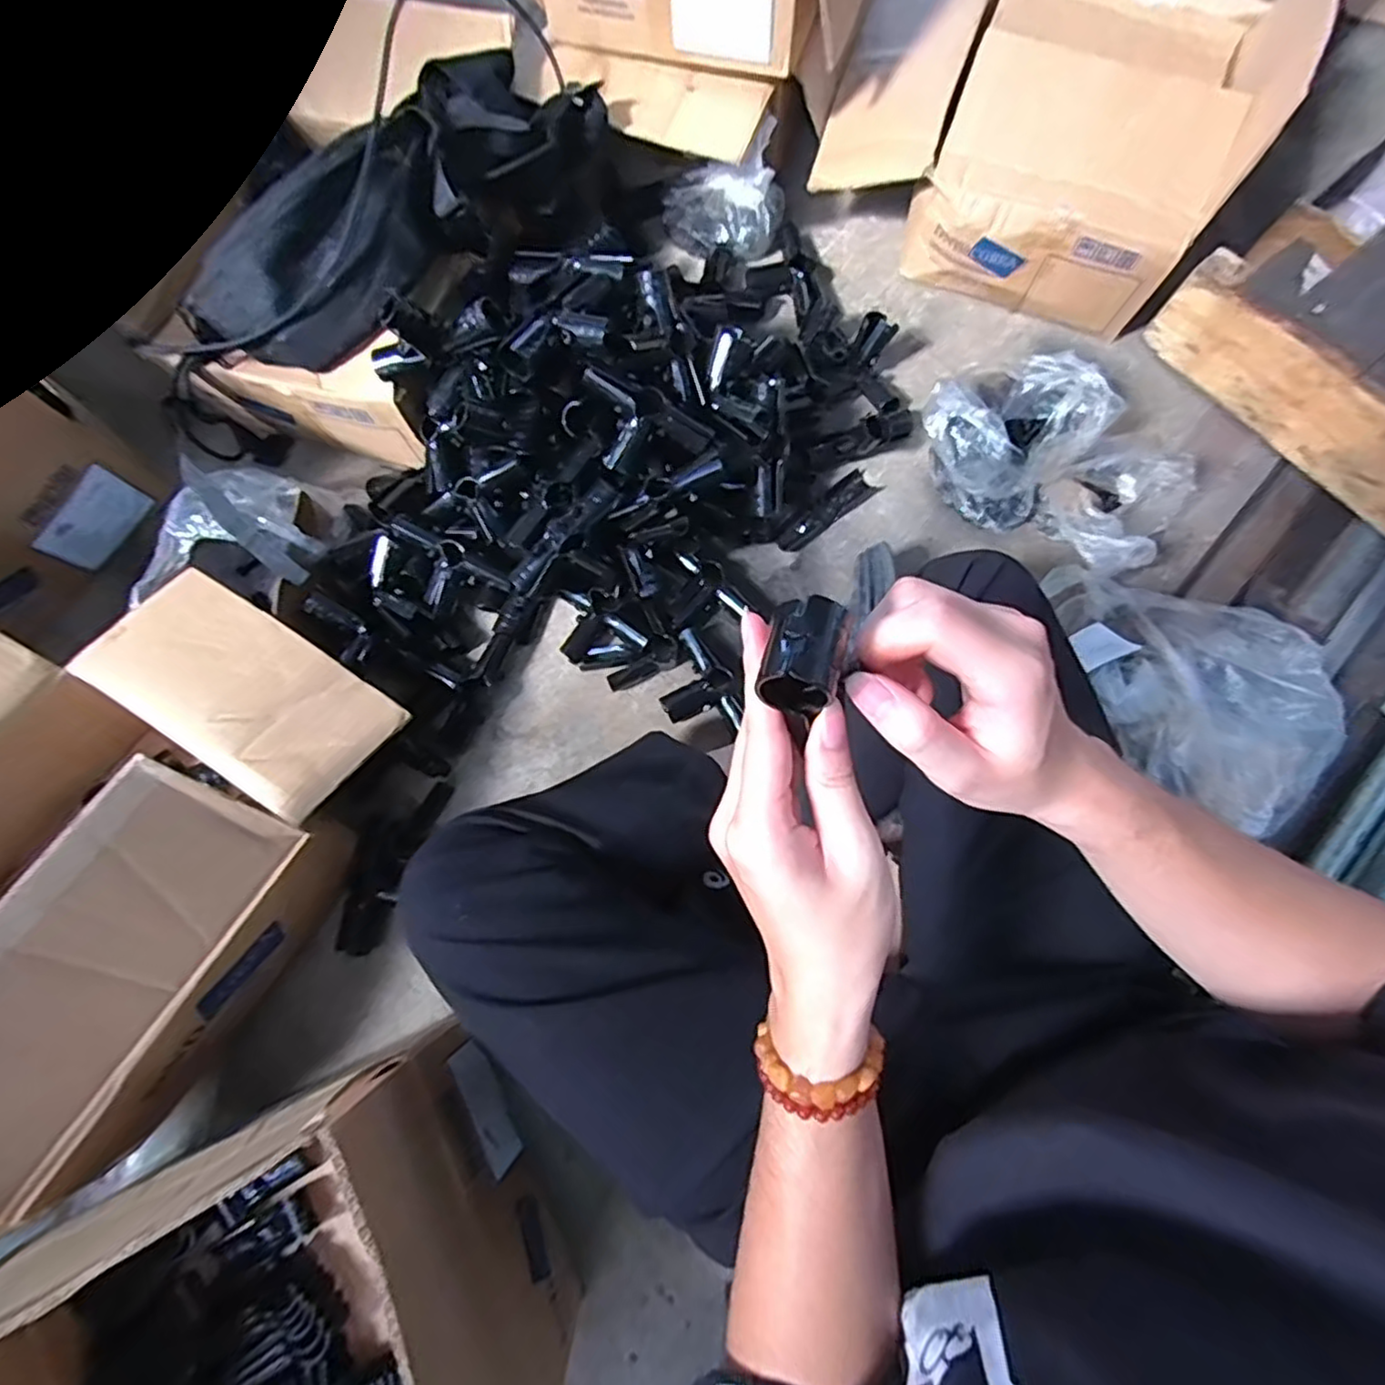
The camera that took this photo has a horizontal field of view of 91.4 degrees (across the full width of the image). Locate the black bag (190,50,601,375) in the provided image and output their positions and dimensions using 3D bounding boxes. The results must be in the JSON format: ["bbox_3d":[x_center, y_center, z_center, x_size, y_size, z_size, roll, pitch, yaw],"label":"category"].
[{"bbox_3d":[-0.288,-0.482,0.666,0.158,0.129,0.426,34,79,7],"label":"black bag"}]

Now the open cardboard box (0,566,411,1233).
[{"bbox_3d":[-0.563,0.151,0.542,0.412,0.237,0.574,29,79,6],"label":"open cardboard box"}]

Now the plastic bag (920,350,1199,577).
[{"bbox_3d":[0.388,-0.249,0.722,0.264,0.113,0.173,41,80,8],"label":"plastic bag"}]

